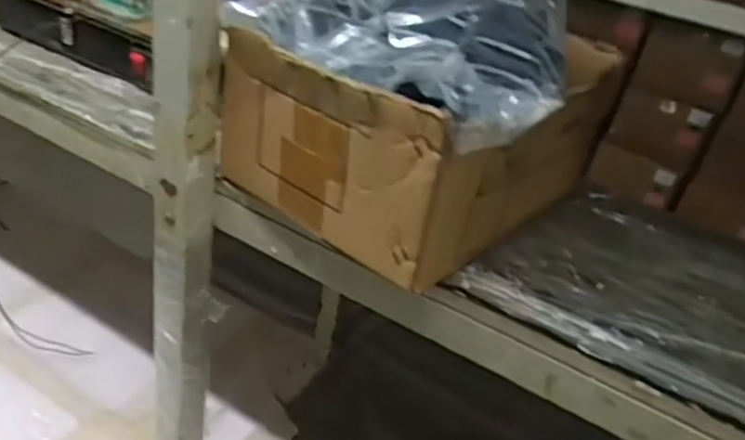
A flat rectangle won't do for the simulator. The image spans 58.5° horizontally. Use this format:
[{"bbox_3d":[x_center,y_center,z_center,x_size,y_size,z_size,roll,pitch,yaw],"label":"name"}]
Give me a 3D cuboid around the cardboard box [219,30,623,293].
[{"bbox_3d":[0.043,-0.079,0.628,0.241,0.156,0.299,34,36,33],"label":"cardboard box"}]

